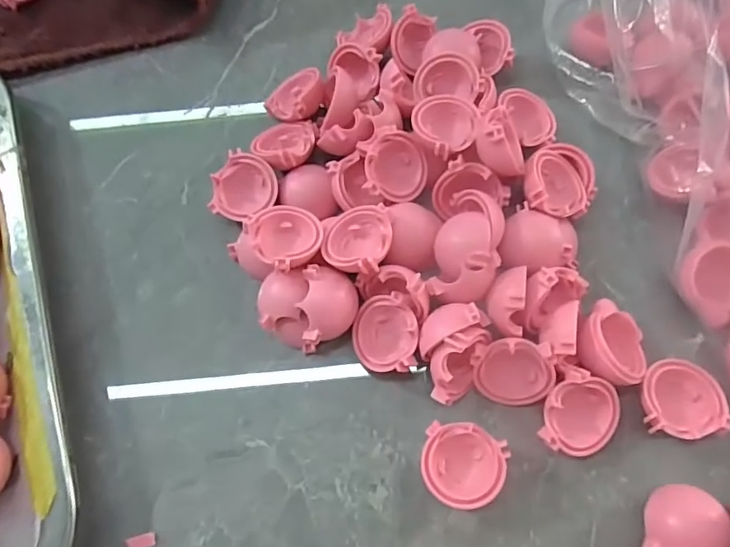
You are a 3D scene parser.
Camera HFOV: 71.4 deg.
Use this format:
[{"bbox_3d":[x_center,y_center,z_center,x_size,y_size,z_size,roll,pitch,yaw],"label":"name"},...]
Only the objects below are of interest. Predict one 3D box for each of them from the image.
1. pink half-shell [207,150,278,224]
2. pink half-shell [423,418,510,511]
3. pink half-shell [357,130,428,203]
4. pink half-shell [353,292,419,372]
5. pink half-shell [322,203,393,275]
[{"bbox_3d":[-0.055,-0.037,0.231,0.027,0.017,0.030,38,75,13],"label":"pink half-shell"},{"bbox_3d":[0.036,0.072,0.191,0.030,0.016,0.029,0,70,1],"label":"pink half-shell"},{"bbox_3d":[0.012,-0.046,0.225,0.030,0.016,0.030,4,85,-26],"label":"pink half-shell"},{"bbox_3d":[0.008,0.025,0.206,0.025,0.019,0.030,-2,71,2],"label":"pink half-shell"},{"bbox_3d":[-0.003,-0.014,0.205,0.027,0.018,0.031,11,71,5],"label":"pink half-shell"}]

